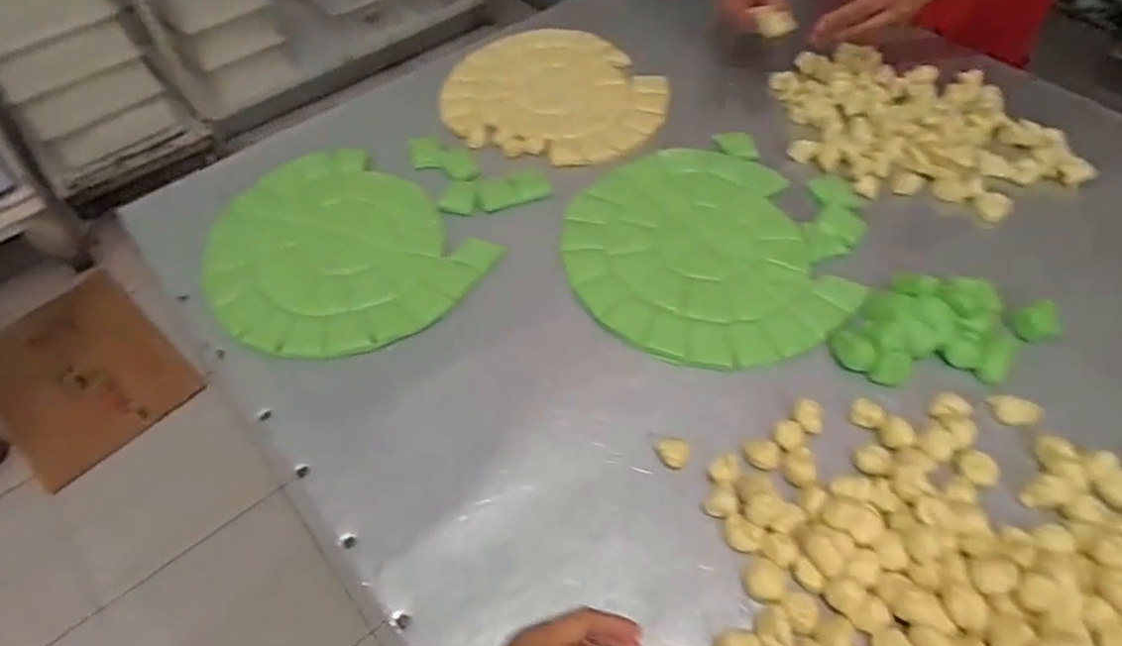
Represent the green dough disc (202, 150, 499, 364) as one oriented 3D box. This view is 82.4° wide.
[{"bbox_3d":[-0.256,-0.077,0.722,0.308,0.018,0.262,38,63,25],"label":"green dough disc"}]

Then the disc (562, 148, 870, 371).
[{"bbox_3d":[0.144,-0.082,0.706,0.266,0.013,0.298,-16,57,-9],"label":"disc"}]

